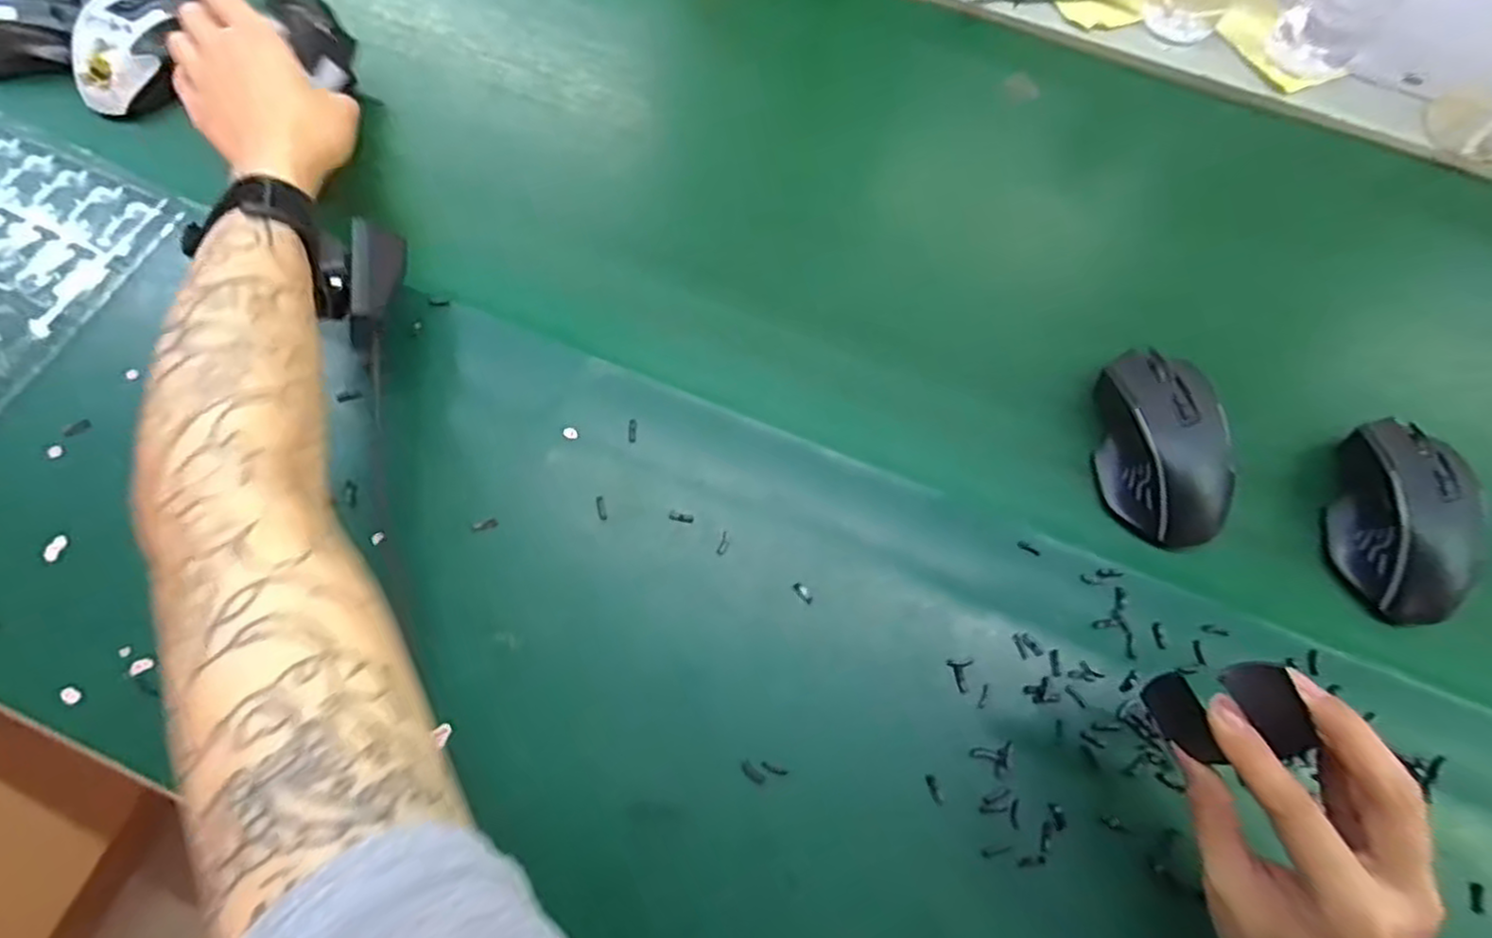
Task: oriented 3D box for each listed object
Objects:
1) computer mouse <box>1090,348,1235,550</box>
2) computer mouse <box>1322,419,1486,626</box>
[{"bbox_3d":[0.246,-0.016,0.420,0.077,0.038,0.116,-9,70,-5],"label":"computer mouse"},{"bbox_3d":[0.381,0.026,0.411,0.078,0.041,0.113,14,70,4],"label":"computer mouse"}]

